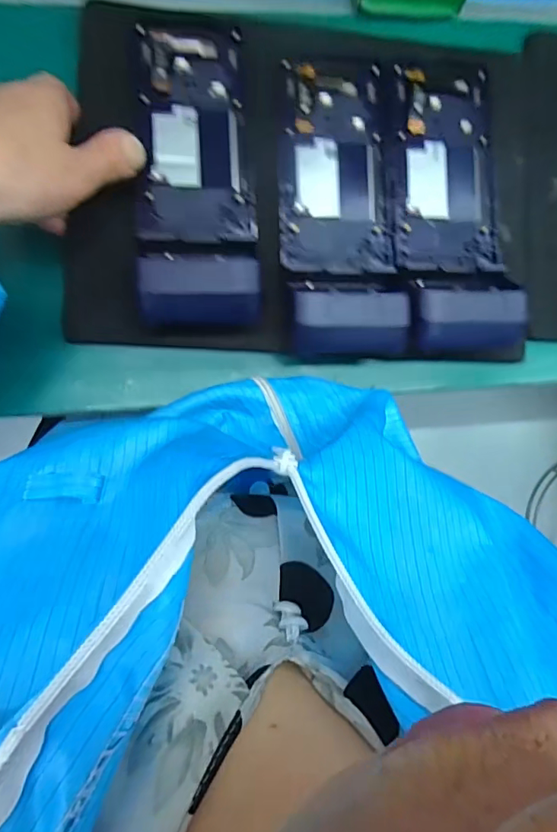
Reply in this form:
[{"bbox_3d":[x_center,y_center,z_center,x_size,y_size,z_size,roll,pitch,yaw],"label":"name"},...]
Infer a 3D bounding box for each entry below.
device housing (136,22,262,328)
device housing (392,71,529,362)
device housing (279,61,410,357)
[{"bbox_3d":[-0.054,-0.165,0.336,0.078,0.037,0.216,-1,88,-9],"label":"device housing"},{"bbox_3d":[0.134,-0.159,0.366,0.102,0.042,0.223,1,88,-9],"label":"device housing"},{"bbox_3d":[0.044,-0.150,0.349,0.079,0.038,0.217,-2,88,-9],"label":"device housing"}]

